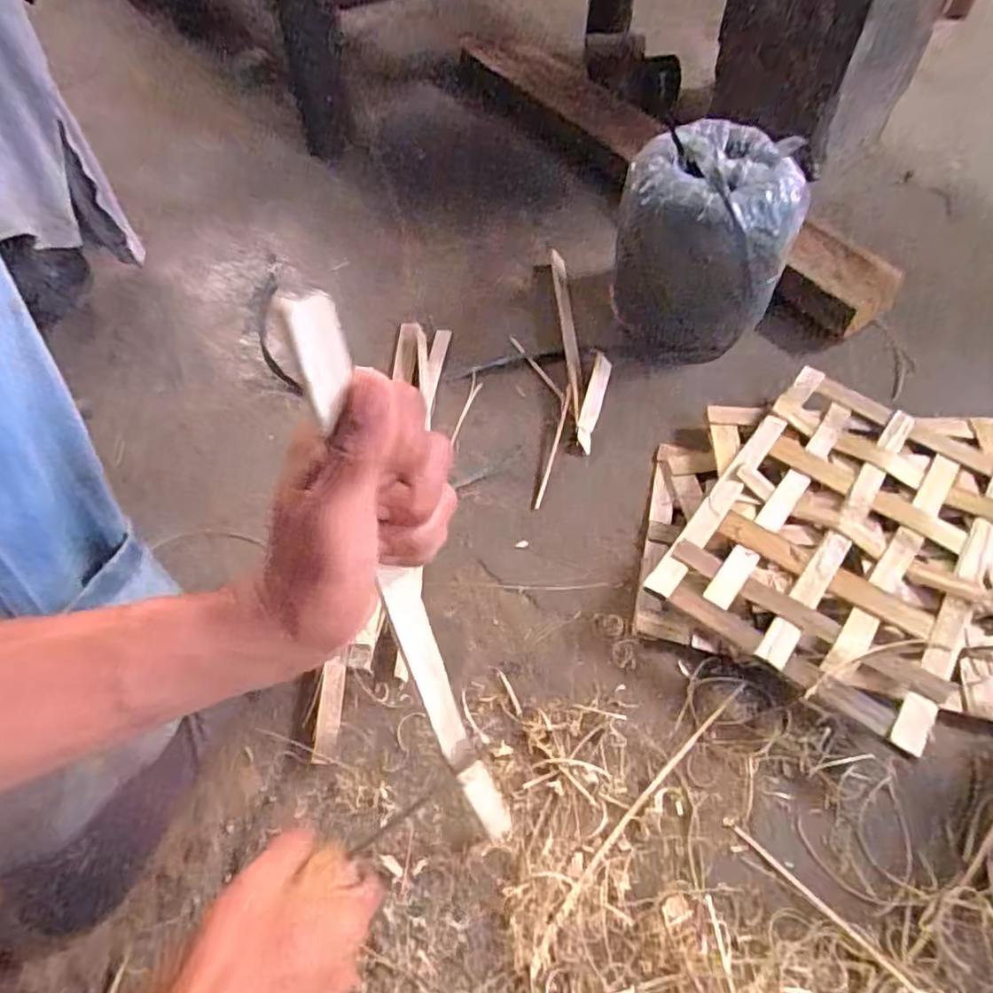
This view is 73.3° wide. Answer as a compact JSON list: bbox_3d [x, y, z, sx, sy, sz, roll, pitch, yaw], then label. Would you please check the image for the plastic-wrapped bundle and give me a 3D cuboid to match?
[{"bbox_3d":[0.228,-0.275,0.759,0.187,0.197,0.183,12,56,9],"label":"plastic-wrapped bundle"}]

